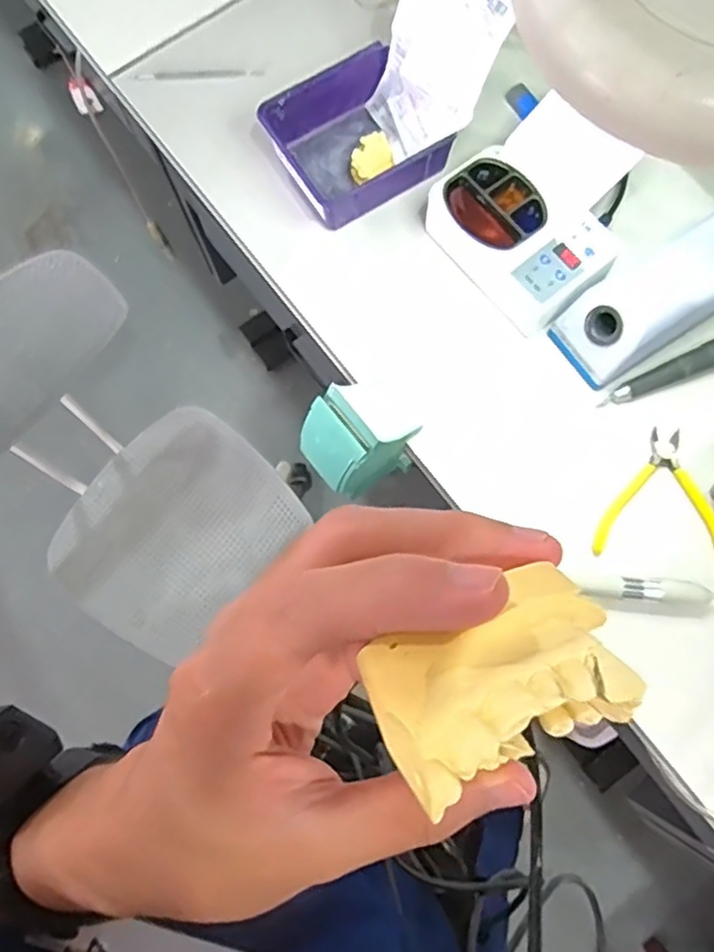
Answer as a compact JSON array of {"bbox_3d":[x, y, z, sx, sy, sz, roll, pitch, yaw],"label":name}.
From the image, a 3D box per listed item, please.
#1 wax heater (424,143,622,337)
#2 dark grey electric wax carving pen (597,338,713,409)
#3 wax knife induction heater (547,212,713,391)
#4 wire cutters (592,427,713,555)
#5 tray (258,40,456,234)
[{"bbox_3d":[0.171,-0.258,0.698,0.134,0.069,0.202,-42,78,-9],"label":"wax heater"},{"bbox_3d":[0.338,-0.112,0.672,0.169,0.029,0.027,-25,76,-5],"label":"dark grey electric wax carving pen"},{"bbox_3d":[0.316,-0.188,0.666,0.217,0.082,0.092,-33,77,-7],"label":"wax knife induction heater"},{"bbox_3d":[0.311,0.020,0.650,0.132,0.012,0.134,6,76,3],"label":"wire cutters"},{"bbox_3d":[-0.001,-0.385,0.734,0.162,0.063,0.156,-33,77,-6],"label":"tray"}]

